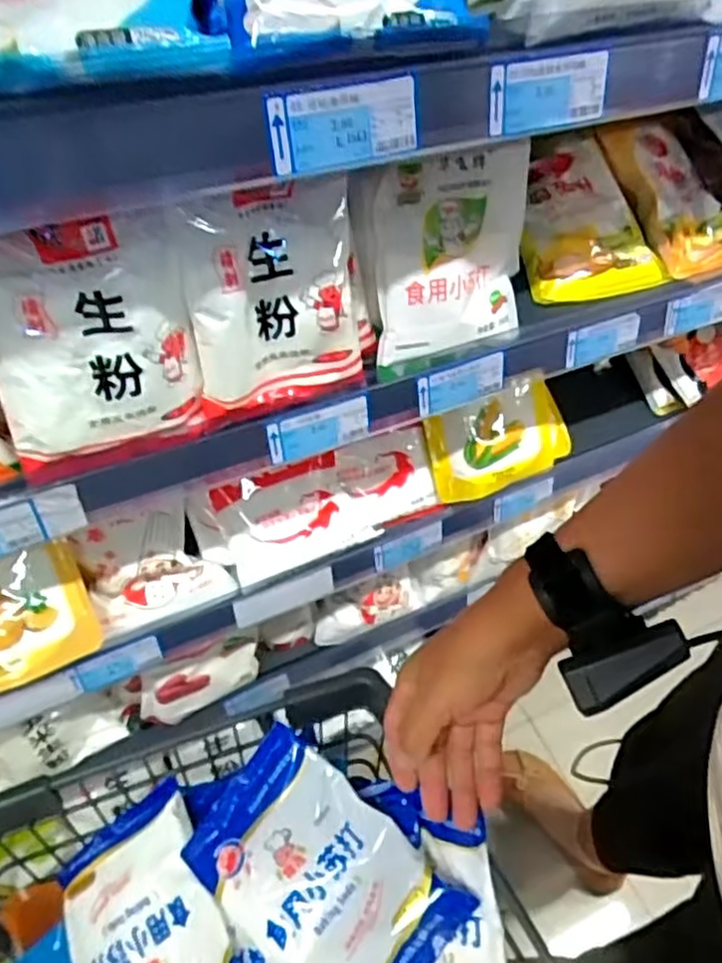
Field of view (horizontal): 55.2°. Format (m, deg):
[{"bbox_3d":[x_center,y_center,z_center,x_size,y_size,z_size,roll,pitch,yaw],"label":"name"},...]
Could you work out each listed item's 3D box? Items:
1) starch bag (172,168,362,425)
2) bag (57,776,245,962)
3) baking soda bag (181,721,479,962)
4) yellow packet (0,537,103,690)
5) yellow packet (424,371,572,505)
[{"bbox_3d":[-0.053,-0.117,0.460,0.138,0.128,0.046,-23,58,-21],"label":"starch bag"},{"bbox_3d":[-0.160,0.347,0.520,0.130,0.025,0.200,-25,61,4],"label":"bag"},{"bbox_3d":[-0.031,0.285,0.496,0.185,0.026,0.126,36,81,22],"label":"baking soda bag"},{"bbox_3d":[-0.305,0.118,0.563,0.155,0.108,0.033,-19,14,-10],"label":"yellow packet"},{"bbox_3d":[0.152,-0.048,0.756,0.181,0.026,0.104,-25,98,-26],"label":"yellow packet"}]

